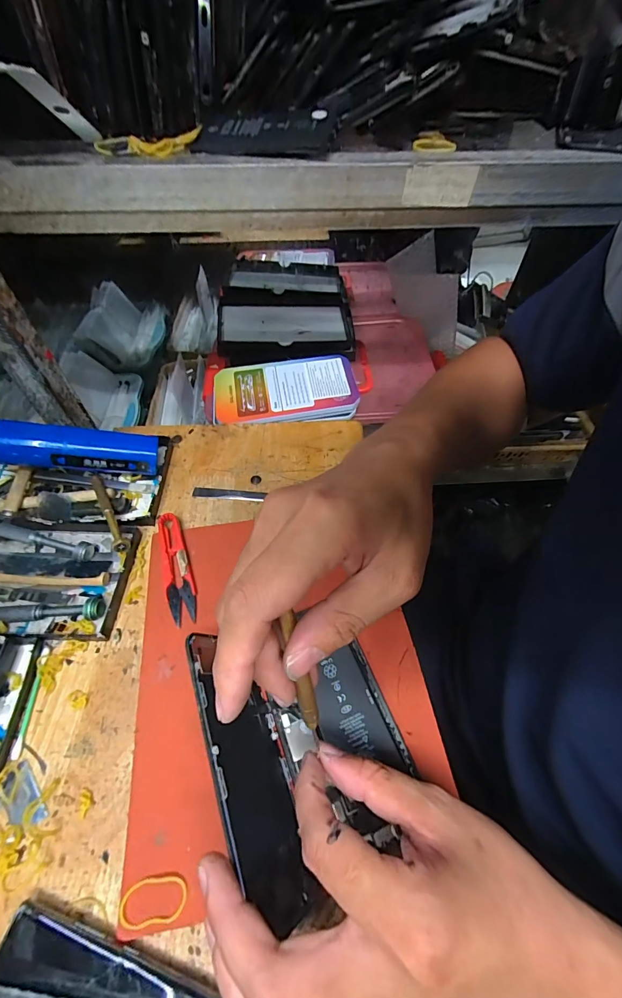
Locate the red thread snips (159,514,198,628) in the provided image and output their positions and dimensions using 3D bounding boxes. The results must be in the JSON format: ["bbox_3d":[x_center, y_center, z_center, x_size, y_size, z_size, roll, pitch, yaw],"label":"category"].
[{"bbox_3d":[-0.115,0.055,0.327,0.022,0.011,0.100,-16,56,-12],"label":"red thread snips"}]

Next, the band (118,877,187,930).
[{"bbox_3d":[-0.088,0.224,0.212,0.037,0.004,0.020,-6,55,-5],"label":"band"}]

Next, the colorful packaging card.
[{"bbox_3d":[-0.030,-0.144,0.486,0.181,0.020,0.094,-8,55,-6],"label":"colorful packaging card"}]

